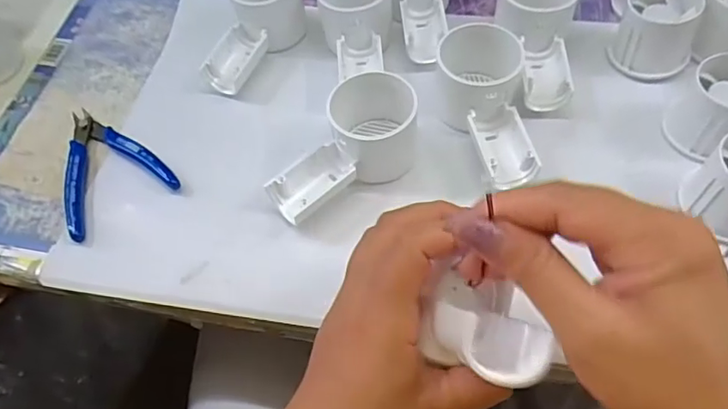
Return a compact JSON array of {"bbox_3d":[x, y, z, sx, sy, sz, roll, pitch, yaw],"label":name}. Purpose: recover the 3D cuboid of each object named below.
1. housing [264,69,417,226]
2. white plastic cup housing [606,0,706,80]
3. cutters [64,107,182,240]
[{"bbox_3d":[-0.014,-0.041,0.370,0.119,0.049,0.058,-31,60,-14],"label":"housing"},{"bbox_3d":[0.223,-0.130,0.411,0.056,0.054,0.056,-2,58,4],"label":"white plastic cup housing"},{"bbox_3d":[-0.202,-0.036,0.410,0.078,0.011,0.121,-32,61,-15],"label":"cutters"}]

